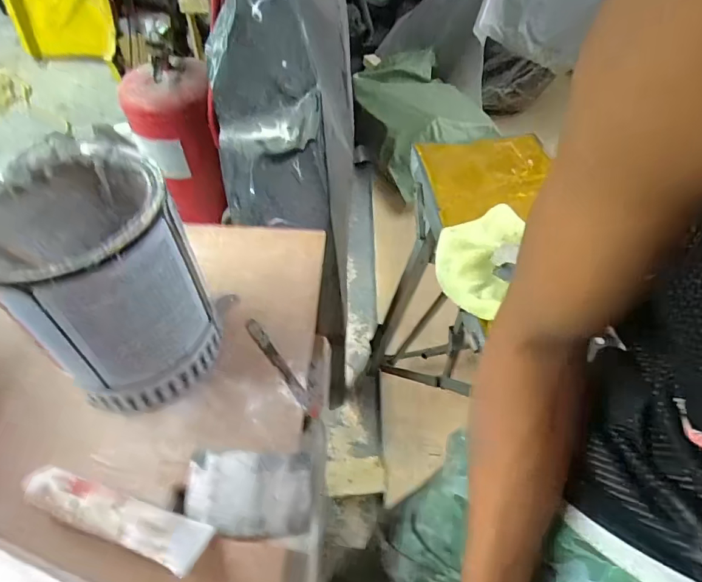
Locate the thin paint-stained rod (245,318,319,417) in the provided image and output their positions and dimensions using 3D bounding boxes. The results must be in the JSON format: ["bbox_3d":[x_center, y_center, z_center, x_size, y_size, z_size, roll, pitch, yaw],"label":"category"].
[{"bbox_3d":[-0.081,0.080,0.523,0.015,0.005,0.146,-28,55,-23],"label":"thin paint-stained rod"}]

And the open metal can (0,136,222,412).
[{"bbox_3d":[-0.234,-0.003,0.457,0.148,0.208,0.164,-27,54,-22],"label":"open metal can"}]

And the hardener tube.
[{"bbox_3d":[-0.201,0.190,0.401,0.165,0.034,0.040,16,51,13],"label":"hardener tube"}]

